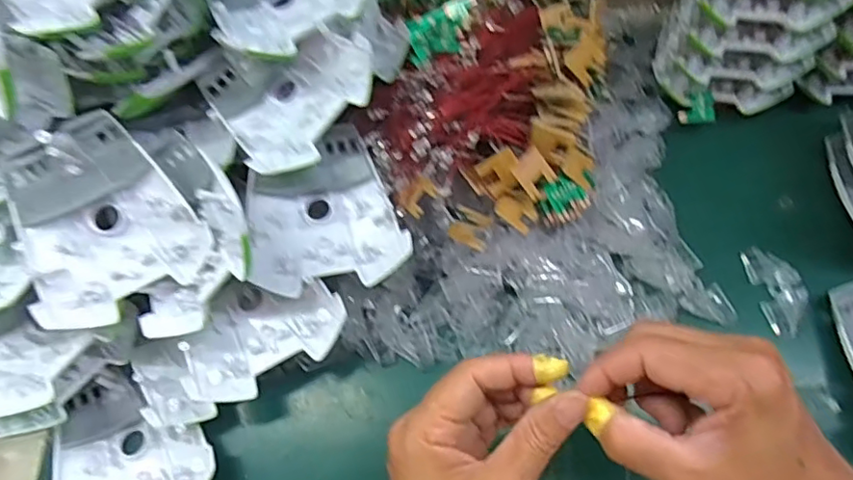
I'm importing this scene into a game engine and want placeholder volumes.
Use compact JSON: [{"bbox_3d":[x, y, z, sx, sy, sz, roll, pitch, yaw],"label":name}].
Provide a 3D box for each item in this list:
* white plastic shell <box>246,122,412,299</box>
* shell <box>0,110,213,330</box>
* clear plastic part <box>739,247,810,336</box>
[{"bbox_3d":[-0.069,-0.015,0.369,0.093,0.023,0.101,-24,69,-9],"label":"white plastic shell"},{"bbox_3d":[-0.190,-0.013,0.339,0.093,0.030,0.108,-26,95,-12],"label":"shell"},{"bbox_3d":[0.251,0.035,0.412,0.031,0.009,0.062,-9,67,-3],"label":"clear plastic part"}]

